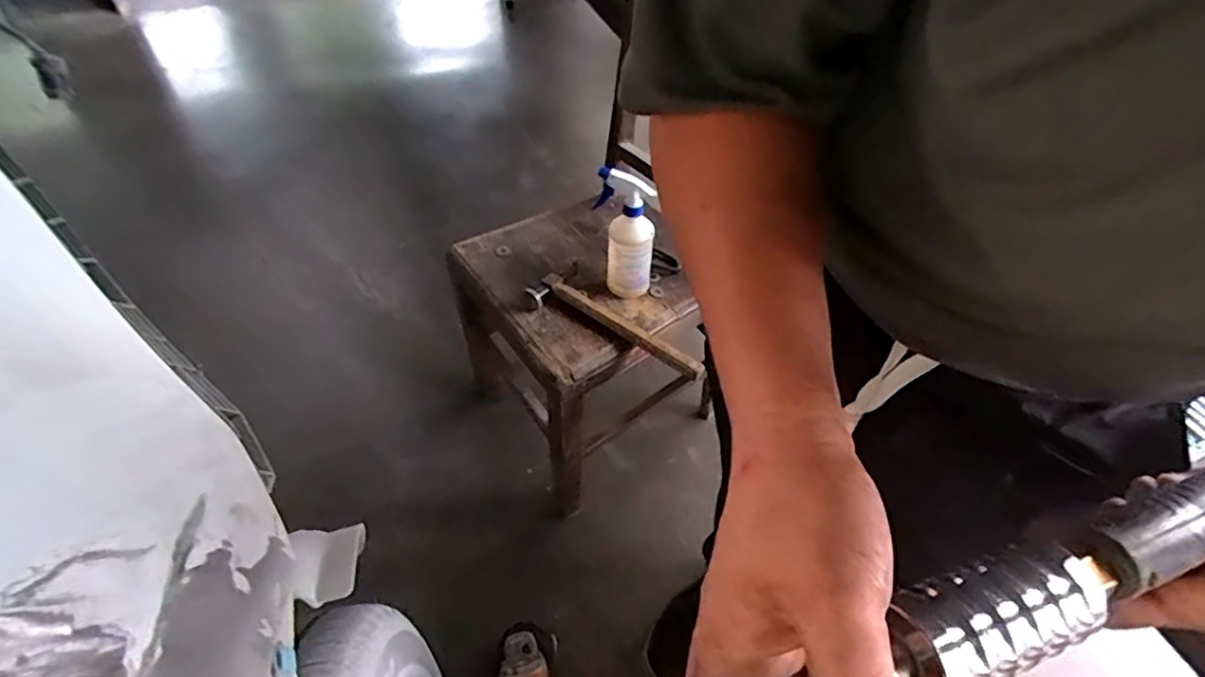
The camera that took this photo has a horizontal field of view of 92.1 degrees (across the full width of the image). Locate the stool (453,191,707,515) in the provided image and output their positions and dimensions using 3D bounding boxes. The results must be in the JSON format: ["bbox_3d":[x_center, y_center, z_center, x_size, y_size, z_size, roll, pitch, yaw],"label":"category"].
[{"bbox_3d":[-0.057,0.031,1.186,0.313,0.442,0.421,-24,56,-23],"label":"stool"}]

